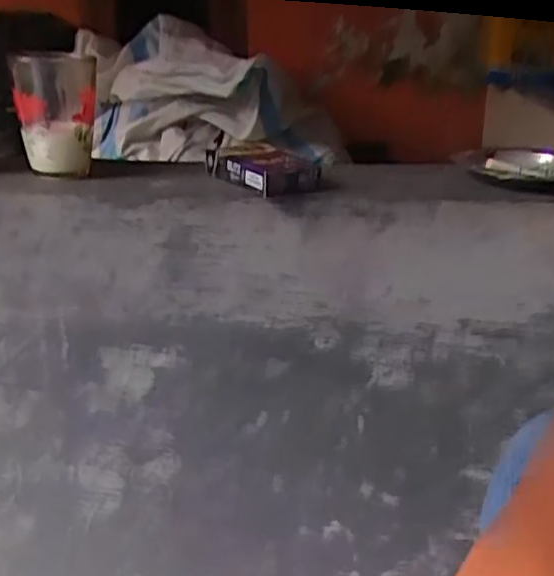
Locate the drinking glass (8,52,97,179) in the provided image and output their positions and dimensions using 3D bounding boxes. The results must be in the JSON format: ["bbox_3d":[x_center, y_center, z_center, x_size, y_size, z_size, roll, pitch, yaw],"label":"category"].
[{"bbox_3d":[-0.180,-0.144,0.571,0.061,0.091,0.076,-4,25,-13],"label":"drinking glass"}]

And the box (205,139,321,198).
[{"bbox_3d":[-0.016,-0.101,0.571,0.054,0.026,0.113,-13,28,-29],"label":"box"}]

